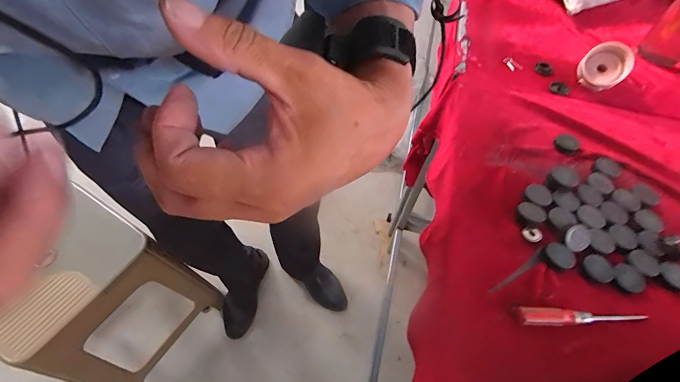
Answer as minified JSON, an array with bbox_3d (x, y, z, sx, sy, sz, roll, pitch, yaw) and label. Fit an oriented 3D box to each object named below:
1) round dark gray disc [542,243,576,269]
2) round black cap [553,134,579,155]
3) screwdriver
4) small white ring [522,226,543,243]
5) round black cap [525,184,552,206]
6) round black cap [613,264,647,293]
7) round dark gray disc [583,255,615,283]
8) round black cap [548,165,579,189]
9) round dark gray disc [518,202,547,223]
[{"bbox_3d":[0.258,0.076,0.385,0.034,0.004,0.028,9,72,11],"label":"round dark gray disc"},{"bbox_3d":[0.337,-0.069,0.489,0.035,0.009,0.032,3,56,-4],"label":"round black cap"},{"bbox_3d":[0.256,0.135,0.345,0.141,0.016,0.017,5,56,-3],"label":"screwdriver"},{"bbox_3d":[0.235,0.053,0.402,0.021,0.005,0.019,43,92,25],"label":"small white ring"},{"bbox_3d":[0.259,0.004,0.427,0.032,0.004,0.035,3,56,-4],"label":"round black cap"},{"bbox_3d":[0.328,0.099,0.373,0.029,0.005,0.032,-20,60,-18],"label":"round black cap"},{"bbox_3d":[0.300,0.090,0.379,0.028,0.006,0.032,-22,61,-19],"label":"round dark gray disc"},{"bbox_3d":[0.297,-0.014,0.440,0.032,0.025,0.033,3,56,-4],"label":"round black cap"},{"bbox_3d":[0.242,0.026,0.413,0.025,0.005,0.032,-31,64,-24],"label":"round dark gray disc"}]

